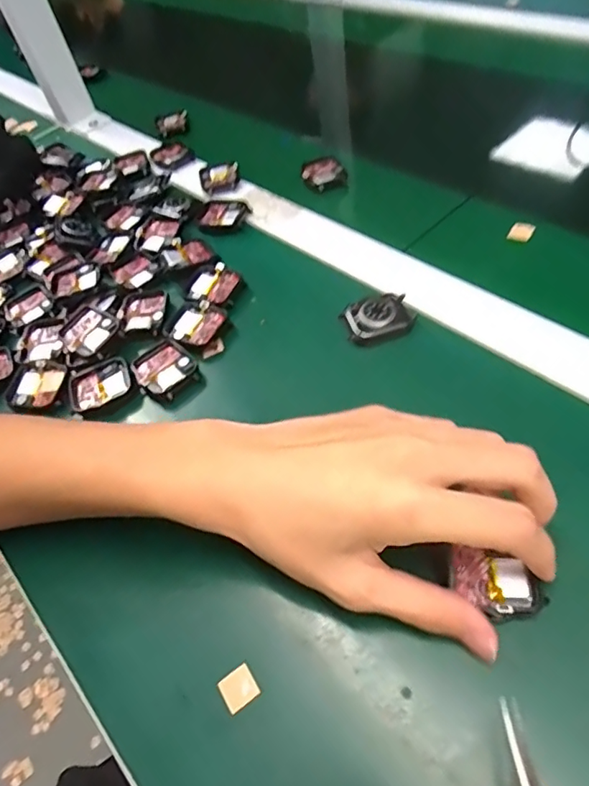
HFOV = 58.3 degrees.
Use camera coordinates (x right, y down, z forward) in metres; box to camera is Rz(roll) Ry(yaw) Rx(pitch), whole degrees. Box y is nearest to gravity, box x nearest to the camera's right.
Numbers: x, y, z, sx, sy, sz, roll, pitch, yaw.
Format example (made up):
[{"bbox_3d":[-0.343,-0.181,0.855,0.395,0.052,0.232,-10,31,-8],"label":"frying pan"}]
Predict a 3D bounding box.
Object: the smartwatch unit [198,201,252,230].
[{"bbox_3d":[-0.064,-0.160,0.477,0.046,0.006,0.036,8,54,18],"label":"smartwatch unit"}]

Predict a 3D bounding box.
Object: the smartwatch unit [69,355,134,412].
[{"bbox_3d":[-0.135,-0.006,0.368,0.042,0.009,0.036,-29,52,-11],"label":"smartwatch unit"}]

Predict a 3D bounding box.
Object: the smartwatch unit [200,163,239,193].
[{"bbox_3d":[-0.072,-0.207,0.508,0.036,0.008,0.045,-12,50,2],"label":"smartwatch unit"}]

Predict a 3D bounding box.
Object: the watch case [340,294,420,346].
[{"bbox_3d":[0.058,-0.051,0.360,0.045,0.011,0.032,-16,50,-1],"label":"watch case"}]

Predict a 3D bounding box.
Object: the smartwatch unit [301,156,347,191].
[{"bbox_3d":[0.028,-0.205,0.497,0.038,0.013,0.037,-25,51,-8],"label":"smartwatch unit"}]

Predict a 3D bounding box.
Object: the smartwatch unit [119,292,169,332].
[{"bbox_3d":[-0.117,-0.064,0.413,0.036,0.008,0.042,-9,51,4],"label":"smartwatch unit"}]

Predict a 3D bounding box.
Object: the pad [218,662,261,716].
[{"bbox_3d":[-0.026,0.138,0.246,0.016,0.004,0.016,-33,53,-15],"label":"pad"}]

